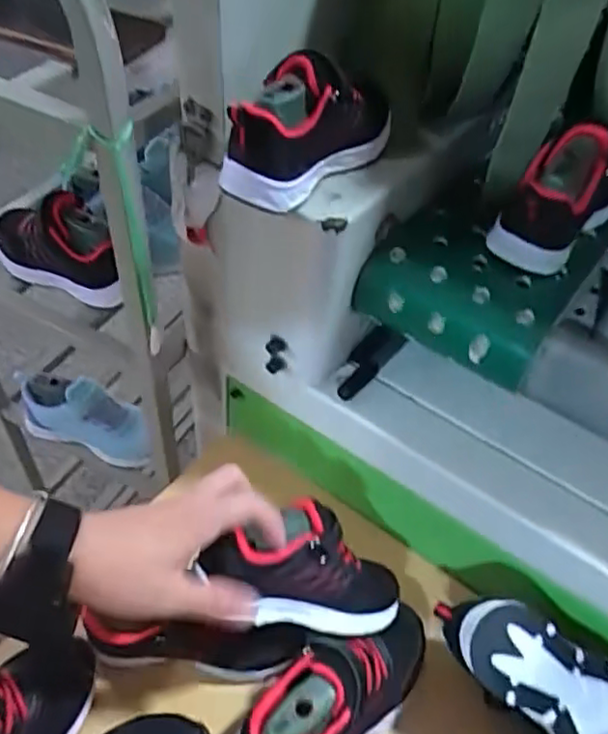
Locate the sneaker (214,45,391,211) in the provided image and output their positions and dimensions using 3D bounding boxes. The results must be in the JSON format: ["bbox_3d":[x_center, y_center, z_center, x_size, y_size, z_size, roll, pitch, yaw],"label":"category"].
[{"bbox_3d":[0.007,-0.167,0.438,0.050,0.075,0.141,36,55,25],"label":"sneaker"}]

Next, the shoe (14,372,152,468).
[{"bbox_3d":[-0.268,0.059,0.808,0.187,0.083,0.063,19,50,12],"label":"shoe"}]

